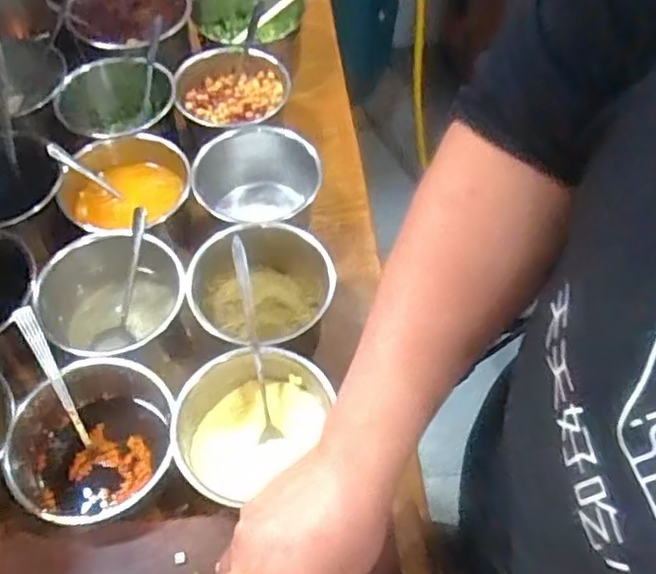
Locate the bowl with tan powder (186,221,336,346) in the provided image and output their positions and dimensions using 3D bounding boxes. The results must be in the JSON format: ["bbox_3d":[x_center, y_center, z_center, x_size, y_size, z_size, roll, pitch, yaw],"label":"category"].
[{"bbox_3d":[-0.058,0.005,0.645,0.144,0.074,0.130,-26,61,-17],"label":"bowl with tan powder"}]

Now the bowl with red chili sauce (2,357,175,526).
[{"bbox_3d":[-0.192,0.134,0.557,0.123,0.069,0.132,1,56,-1],"label":"bowl with red chili sauce"}]

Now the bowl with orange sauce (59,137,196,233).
[{"bbox_3d":[-0.208,-0.094,0.711,0.132,0.070,0.126,1,56,-1],"label":"bowl with orange sauce"}]

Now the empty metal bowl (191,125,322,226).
[{"bbox_3d":[-0.074,-0.109,0.733,0.137,0.085,0.125,1,56,-1],"label":"empty metal bowl"}]

